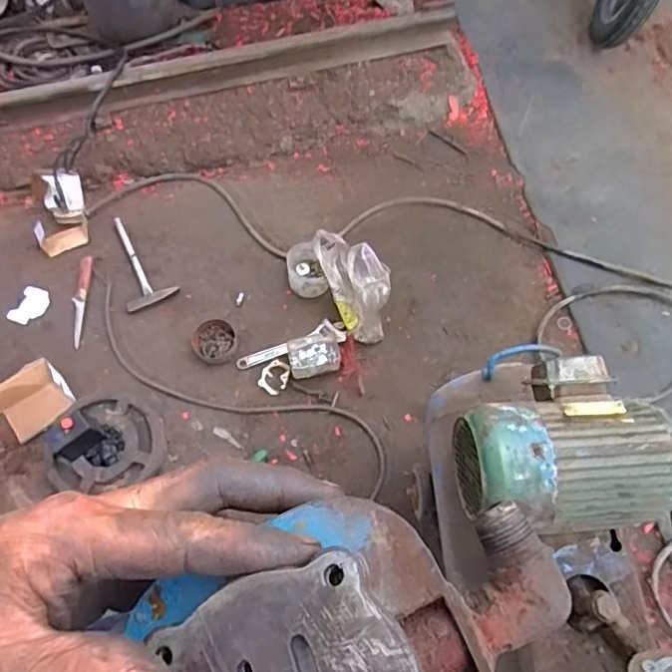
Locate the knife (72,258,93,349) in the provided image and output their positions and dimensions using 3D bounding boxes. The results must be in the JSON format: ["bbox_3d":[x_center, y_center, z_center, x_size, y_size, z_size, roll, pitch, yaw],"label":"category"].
[{"bbox_3d":[-0.630,-0.084,1.444,0.033,0.015,0.227,2,68,-1],"label":"knife"}]

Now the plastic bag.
[{"bbox_3d":[0.052,-0.125,1.404,0.133,0.142,0.254,-22,70,-10],"label":"plastic bag"}]

